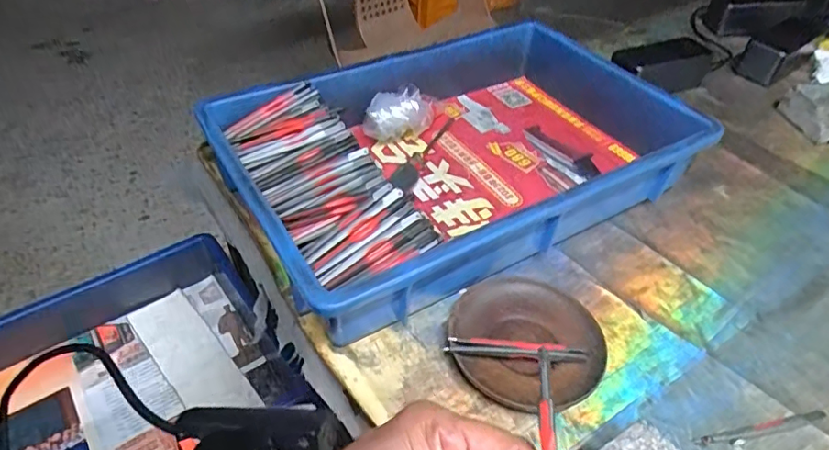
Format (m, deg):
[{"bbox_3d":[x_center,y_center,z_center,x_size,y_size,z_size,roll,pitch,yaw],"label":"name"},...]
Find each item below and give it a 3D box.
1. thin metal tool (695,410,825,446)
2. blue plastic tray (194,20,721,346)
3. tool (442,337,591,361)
[{"bbox_3d":[0.241,0.141,0.370,0.101,0.004,0.009,-7,46,-11],"label":"thin metal tool"},{"bbox_3d":[0.050,-0.082,0.527,0.439,0.069,0.271,-22,50,-24],"label":"blue plastic tray"},{"bbox_3d":[0.076,0.092,0.397,0.104,0.009,0.015,4,45,-1],"label":"tool"}]

